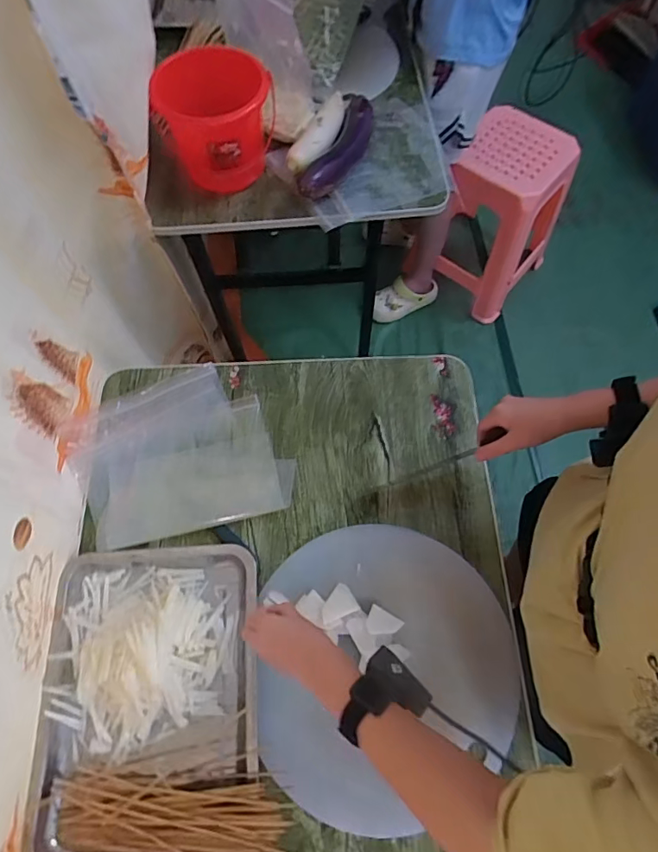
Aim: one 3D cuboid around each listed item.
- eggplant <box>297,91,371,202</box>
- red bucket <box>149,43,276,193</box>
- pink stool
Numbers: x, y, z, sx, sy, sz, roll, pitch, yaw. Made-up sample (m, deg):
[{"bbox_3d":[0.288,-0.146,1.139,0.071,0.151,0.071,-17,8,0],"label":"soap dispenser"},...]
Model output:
[{"bbox_3d":[0.018,-0.528,0.949,0.068,0.060,0.256,24,69,10],"label":"eggplant"},{"bbox_3d":[-0.198,-0.551,0.892,0.190,0.168,0.190,0,67,0],"label":"red bucket"},{"bbox_3d":[0.548,-0.657,1.546,0.322,0.450,0.385,28,70,11],"label":"pink stool"}]

